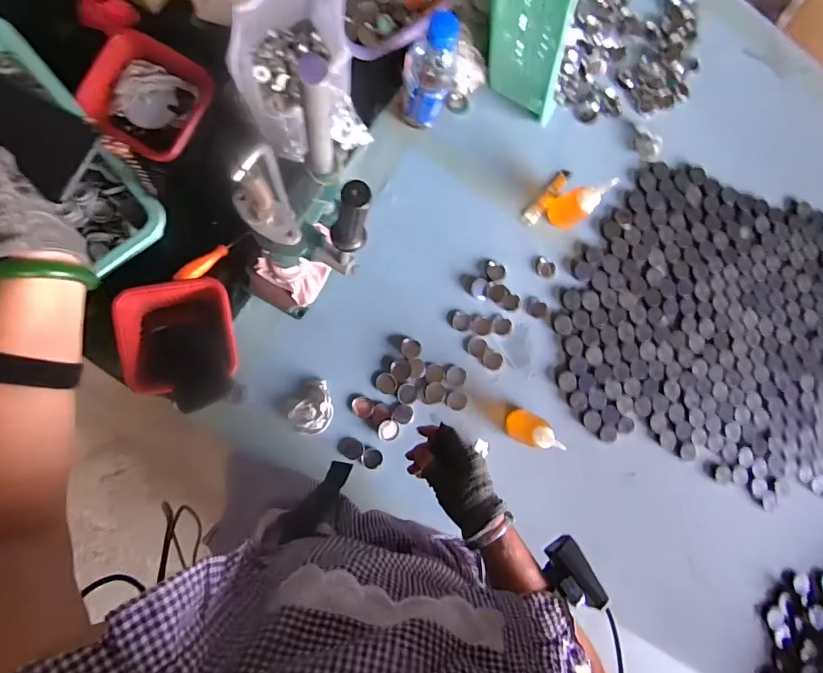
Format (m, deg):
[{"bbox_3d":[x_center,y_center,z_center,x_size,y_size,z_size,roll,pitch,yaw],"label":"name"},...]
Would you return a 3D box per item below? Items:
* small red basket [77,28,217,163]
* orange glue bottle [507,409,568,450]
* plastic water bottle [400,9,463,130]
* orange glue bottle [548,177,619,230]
[{"bbox_3d":[-0.388,-0.346,0.673,0.147,0.071,0.155,30,83,-7],"label":"small red basket"},{"bbox_3d":[0.194,0.149,0.727,0.041,0.121,0.054,19,85,-8],"label":"orange glue bottle"},{"bbox_3d":[0.031,-0.396,0.669,0.075,0.209,0.085,19,86,-7],"label":"plastic water bottle"},{"bbox_3d":[0.277,-0.220,0.740,0.057,0.119,0.050,26,84,-7],"label":"orange glue bottle"}]

